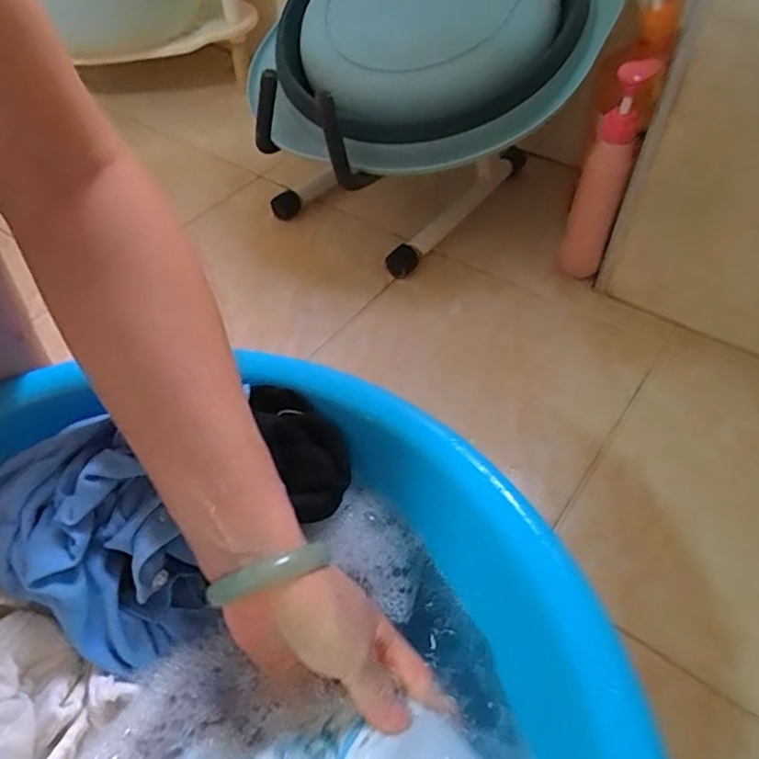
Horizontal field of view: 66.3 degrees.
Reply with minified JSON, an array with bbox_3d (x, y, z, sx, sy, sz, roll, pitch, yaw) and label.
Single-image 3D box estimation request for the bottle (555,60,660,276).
[{"bbox_3d":[0.247,-0.228,0.641,0.047,0.224,0.058,16,52,15],"label":"bottle"}]

